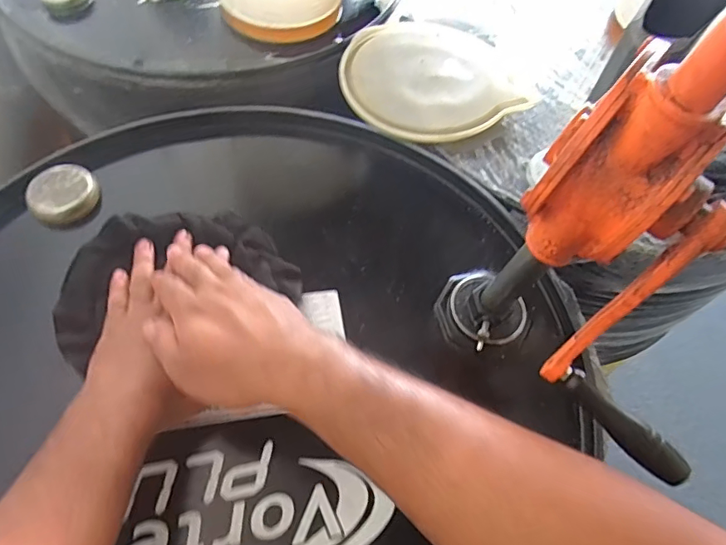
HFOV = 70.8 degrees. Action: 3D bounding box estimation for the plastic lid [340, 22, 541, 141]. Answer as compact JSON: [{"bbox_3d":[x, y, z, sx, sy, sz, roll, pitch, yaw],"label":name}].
[{"bbox_3d":[0.077,-0.229,0.602,0.197,0.026,0.204,2,59,-3],"label":"plastic lid"}]

